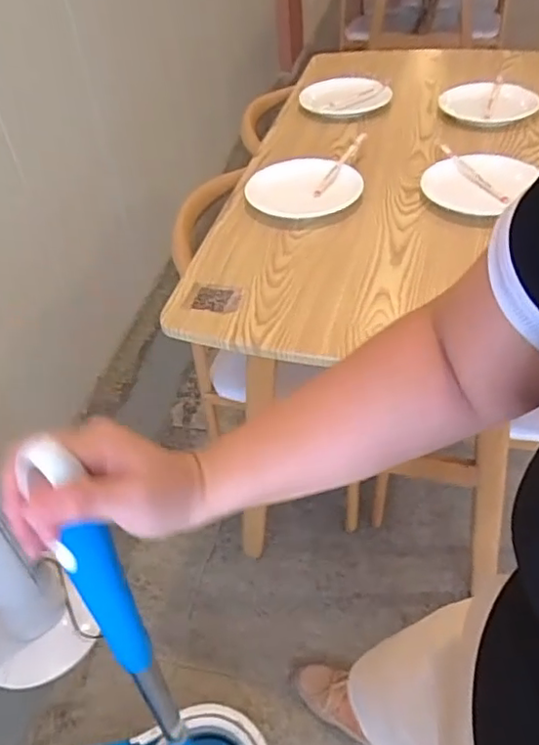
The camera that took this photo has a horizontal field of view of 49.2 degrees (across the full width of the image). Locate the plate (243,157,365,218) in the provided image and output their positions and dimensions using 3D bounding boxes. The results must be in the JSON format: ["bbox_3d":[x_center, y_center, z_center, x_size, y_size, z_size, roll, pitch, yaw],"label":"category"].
[{"bbox_3d":[0.060,-0.321,1.008,0.188,0.018,0.159,1,53,5],"label":"plate"}]

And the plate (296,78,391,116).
[{"bbox_3d":[0.167,-0.599,1.271,0.172,0.035,0.174,-2,42,2],"label":"plate"}]

